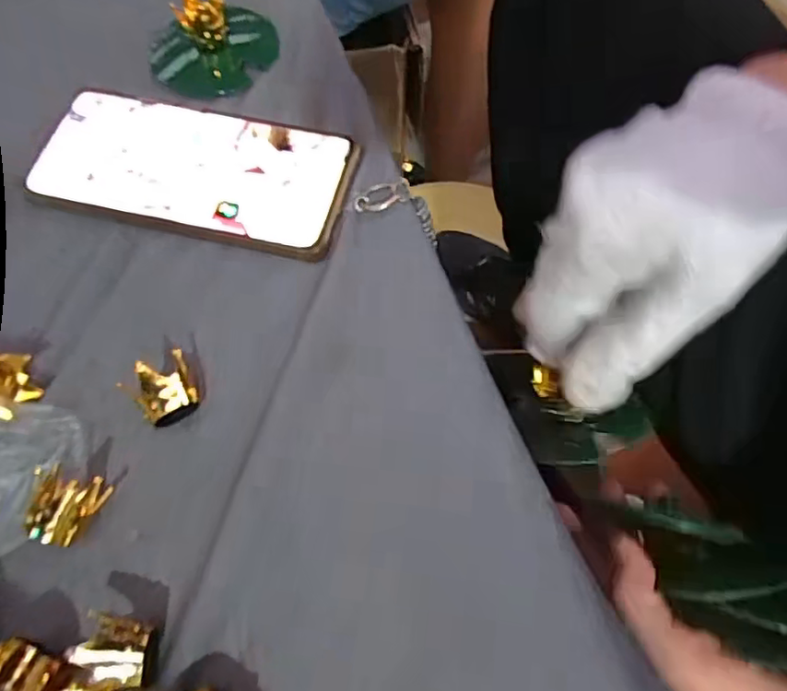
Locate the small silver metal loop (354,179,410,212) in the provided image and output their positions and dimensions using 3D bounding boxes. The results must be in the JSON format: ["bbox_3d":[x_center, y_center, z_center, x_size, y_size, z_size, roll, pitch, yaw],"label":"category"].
[{"bbox_3d":[-0.005,-0.078,0.308,0.032,0.005,0.017,-32,70,-15],"label":"small silver metal loop"}]

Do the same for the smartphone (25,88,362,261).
[{"bbox_3d":[-0.104,-0.093,0.310,0.161,0.011,0.077,13,65,5],"label":"smartphone"}]

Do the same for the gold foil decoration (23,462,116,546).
[{"bbox_3d":[-0.131,0.063,0.236,0.029,0.019,0.028,1,65,-1],"label":"gold foil decoration"}]

